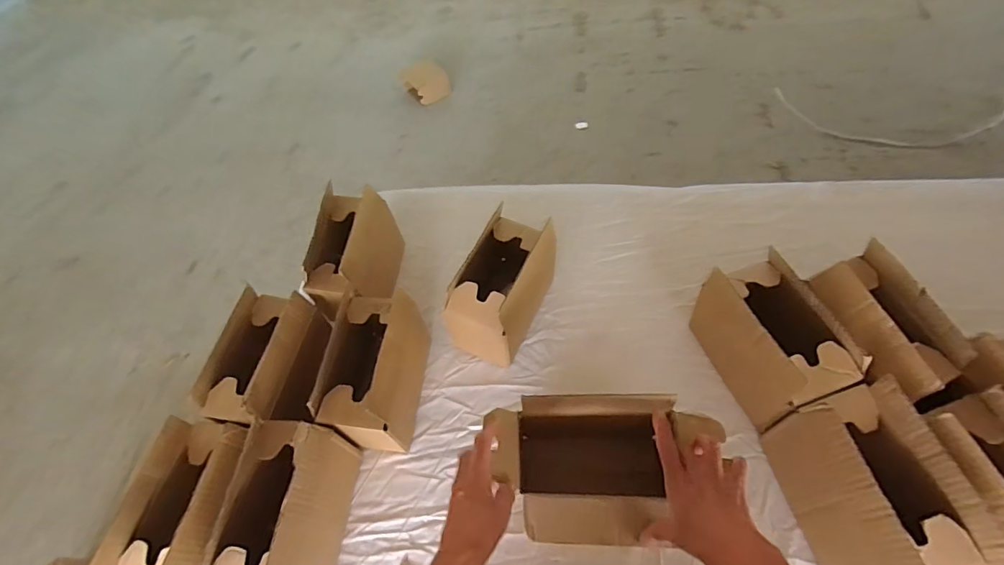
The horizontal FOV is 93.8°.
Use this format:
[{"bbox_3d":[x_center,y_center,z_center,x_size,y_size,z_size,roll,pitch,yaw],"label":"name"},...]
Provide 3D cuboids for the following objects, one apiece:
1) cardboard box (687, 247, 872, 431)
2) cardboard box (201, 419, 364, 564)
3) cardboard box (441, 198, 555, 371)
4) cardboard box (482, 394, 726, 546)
[{"bbox_3d":[0.341,0.077,0.605,0.095,0.147,0.177,-20,56,-7],"label":"cardboard box"},{"bbox_3d":[-0.245,0.267,0.545,0.086,0.148,0.179,4,57,9],"label":"cardboard box"},{"bbox_3d":[0.007,0.006,0.692,0.099,0.163,0.175,19,60,18],"label":"cardboard box"},{"bbox_3d":[0.115,0.228,0.562,0.228,0.173,0.153,1,57,3],"label":"cardboard box"}]

